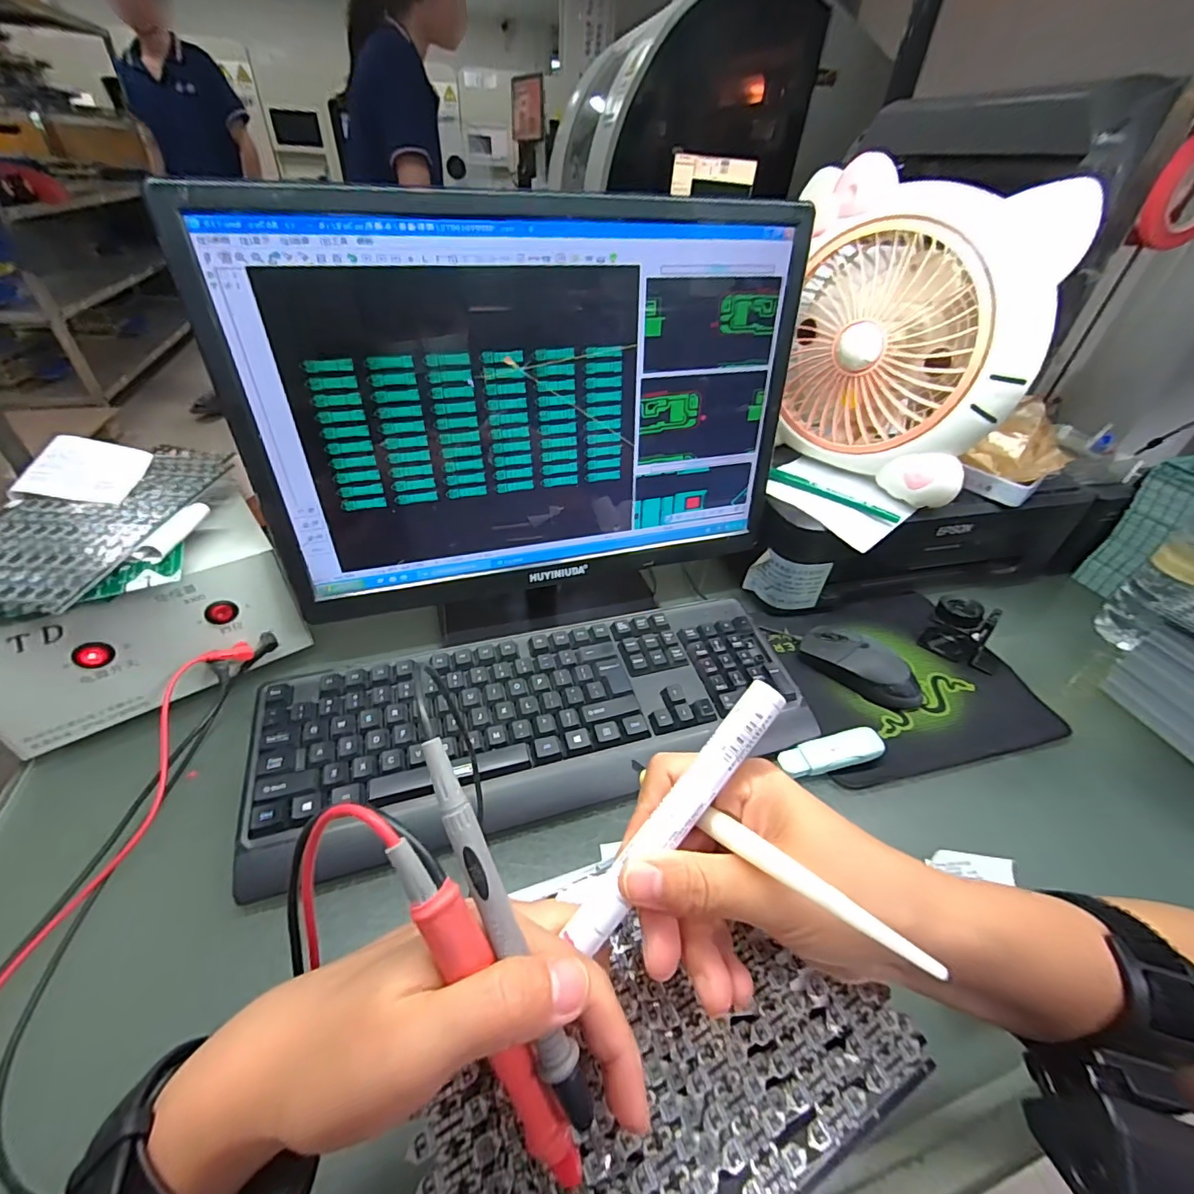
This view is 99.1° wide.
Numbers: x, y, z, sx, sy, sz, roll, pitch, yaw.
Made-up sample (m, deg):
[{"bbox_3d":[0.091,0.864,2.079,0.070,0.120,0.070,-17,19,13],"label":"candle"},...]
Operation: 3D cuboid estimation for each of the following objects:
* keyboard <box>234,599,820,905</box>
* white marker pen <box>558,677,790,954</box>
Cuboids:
[{"bbox_3d":[-0.038,0.094,0.417,0.430,0.028,0.160,-10,43,-16],"label":"keyboard"},{"bbox_3d":[0.031,0.082,0.197,0.016,0.010,0.121,37,82,32],"label":"white marker pen"}]

